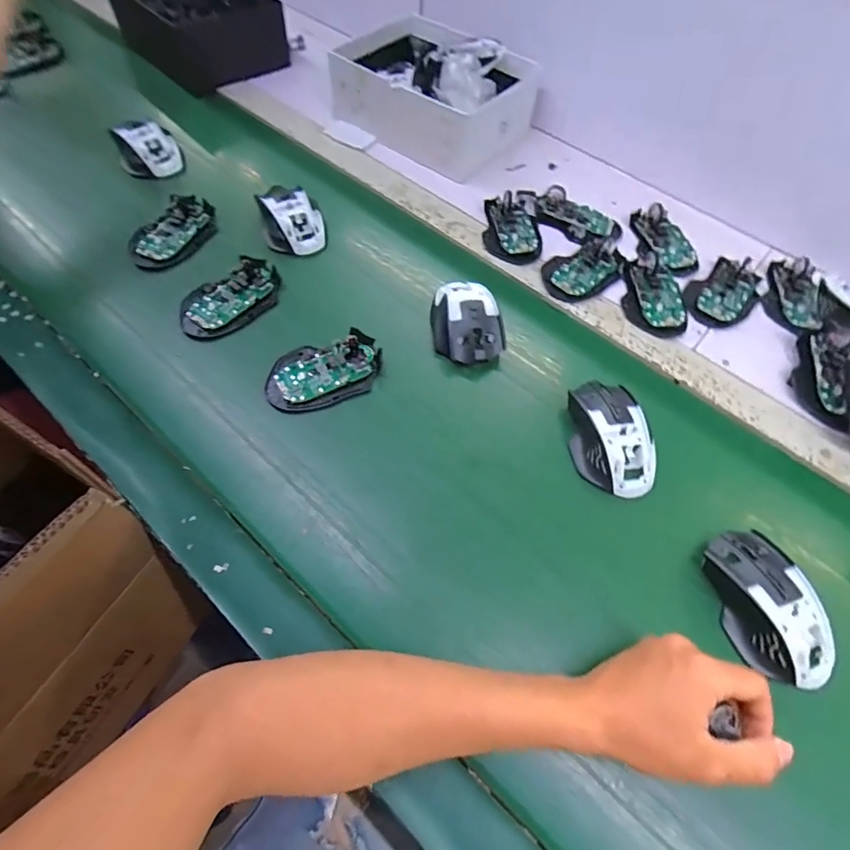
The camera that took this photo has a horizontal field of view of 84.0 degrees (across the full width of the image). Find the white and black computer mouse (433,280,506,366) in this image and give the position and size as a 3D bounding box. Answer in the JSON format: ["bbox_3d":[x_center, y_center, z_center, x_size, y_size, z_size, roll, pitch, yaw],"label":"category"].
[{"bbox_3d":[0.045,-0.111,0.501,0.070,0.034,0.098,-3,60,-4],"label":"white and black computer mouse"}]

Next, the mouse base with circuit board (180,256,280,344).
[{"bbox_3d":[-0.205,-0.137,0.501,0.114,0.018,0.065,-39,69,-22],"label":"mouse base with circuit board"}]

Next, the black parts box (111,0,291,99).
[{"bbox_3d":[-0.368,-0.649,0.750,0.233,0.105,0.181,42,66,19],"label":"black parts box"}]

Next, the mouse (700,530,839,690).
[{"bbox_3d":[0.267,0.140,0.366,0.061,0.033,0.112,-14,62,-10],"label":"mouse"}]

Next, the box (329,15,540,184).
[{"bbox_3d":[0.014,-0.482,0.674,0.244,0.098,0.193,34,64,16],"label":"box"}]

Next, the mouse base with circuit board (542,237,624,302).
[{"bbox_3d":[0.193,-0.191,0.564,0.116,0.025,0.065,-30,70,-19],"label":"mouse base with circuit board"}]

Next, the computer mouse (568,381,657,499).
[{"bbox_3d":[0.172,0.008,0.441,0.066,0.044,0.111,-1,60,-3],"label":"computer mouse"}]

